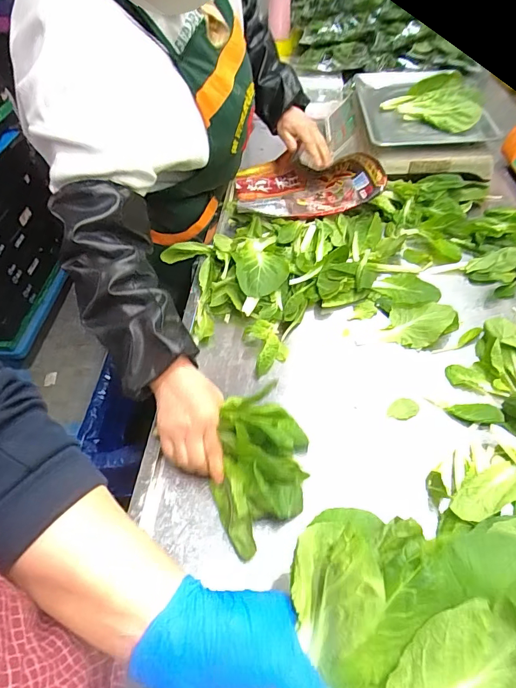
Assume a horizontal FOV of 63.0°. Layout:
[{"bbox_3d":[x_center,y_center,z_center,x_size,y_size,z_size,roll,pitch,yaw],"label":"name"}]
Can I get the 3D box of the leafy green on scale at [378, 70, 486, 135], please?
[{"bbox_3d":[0.369,-0.516,0.874,0.183,0.041,0.189,19,56,17],"label":"leafy green on scale"}]

